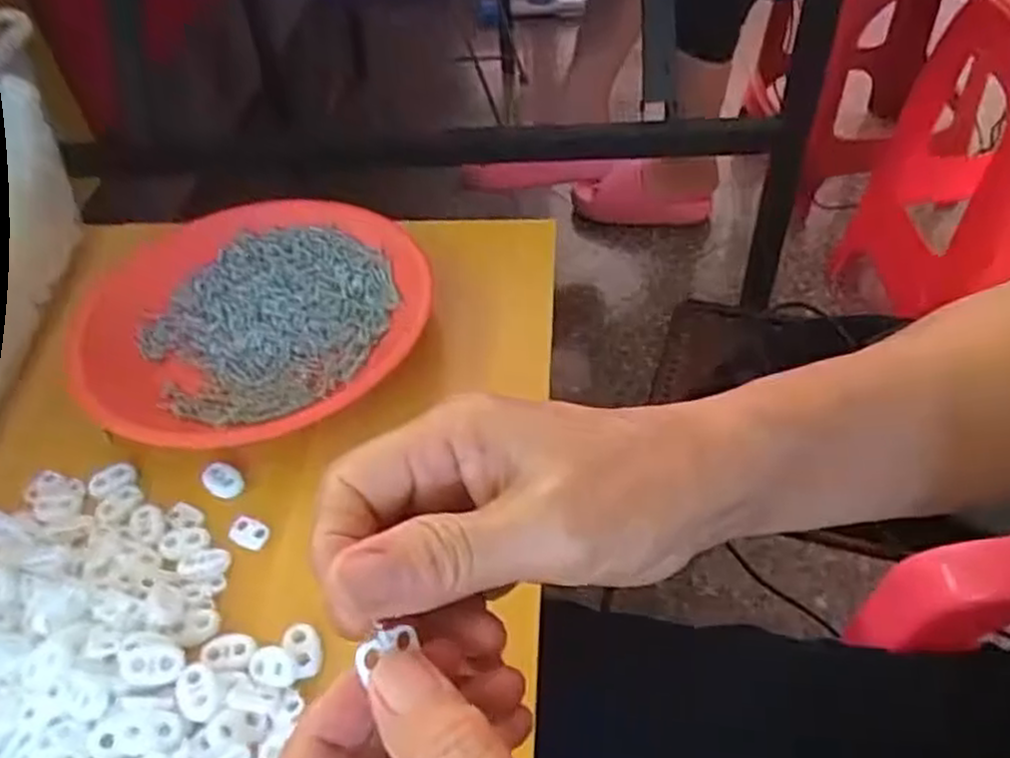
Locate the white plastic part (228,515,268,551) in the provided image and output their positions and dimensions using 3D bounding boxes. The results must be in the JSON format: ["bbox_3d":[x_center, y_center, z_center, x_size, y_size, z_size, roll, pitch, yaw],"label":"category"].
[{"bbox_3d":[-0.118,0.071,0.360,0.019,0.004,0.013,16,50,20],"label":"white plastic part"}]

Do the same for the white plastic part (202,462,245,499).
[{"bbox_3d":[-0.138,0.049,0.382,0.016,0.008,0.019,-33,52,-24],"label":"white plastic part"}]

